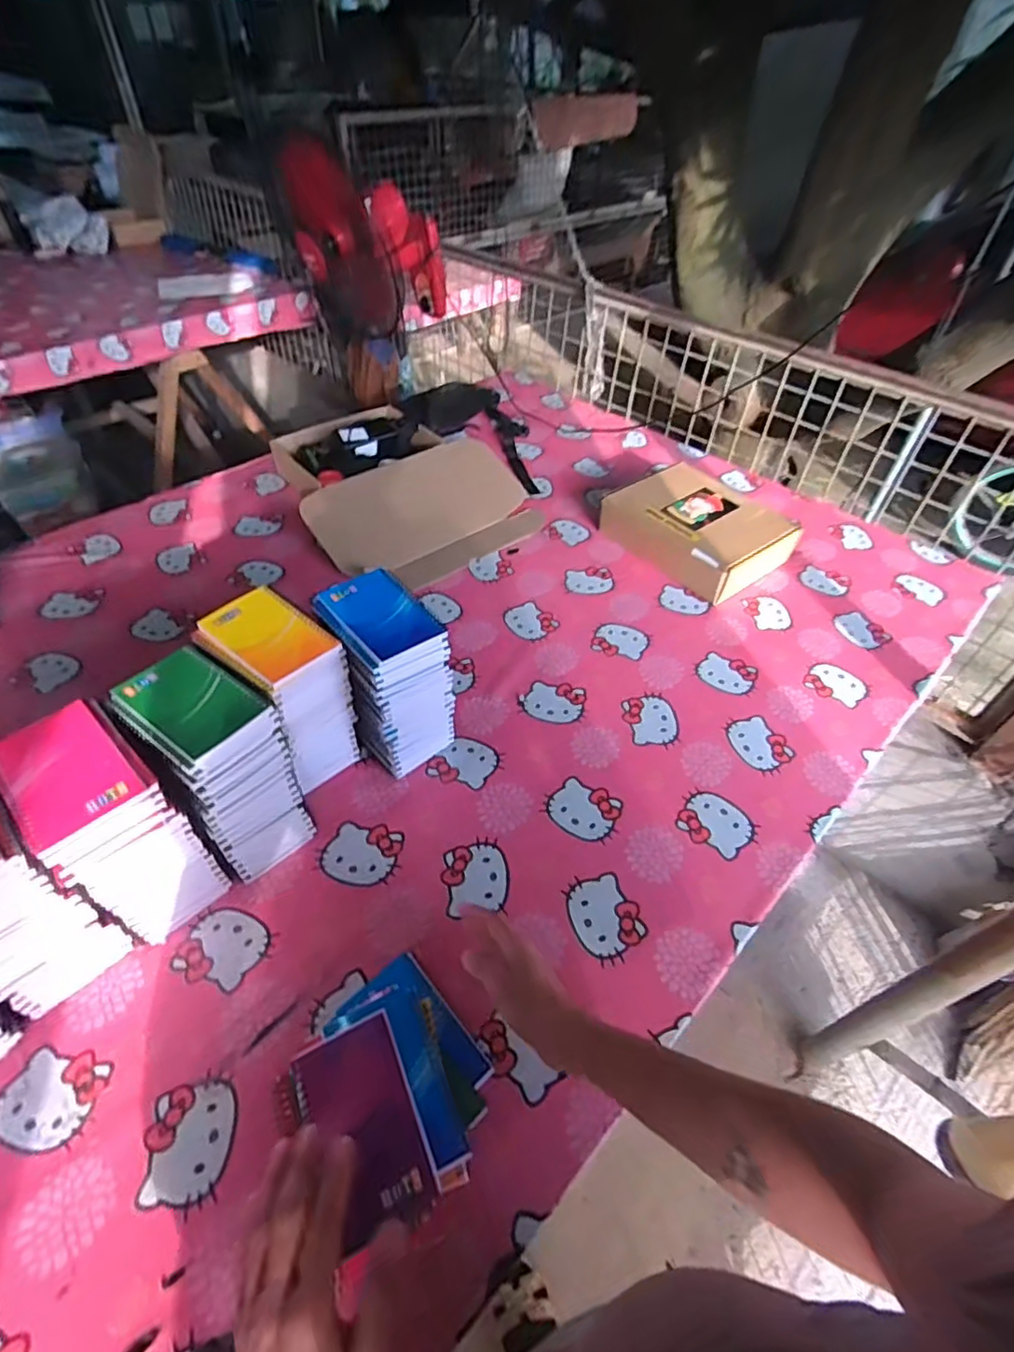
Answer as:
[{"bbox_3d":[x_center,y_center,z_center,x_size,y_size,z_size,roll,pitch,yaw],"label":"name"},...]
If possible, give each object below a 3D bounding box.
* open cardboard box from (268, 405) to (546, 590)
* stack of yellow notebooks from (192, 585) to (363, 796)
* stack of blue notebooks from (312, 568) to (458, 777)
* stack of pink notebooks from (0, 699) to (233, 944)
[{"bbox_3d":[-0.186,-0.352,1.101,0.376,0.104,0.412,-24,51,-22],"label":"open cardboard box"},{"bbox_3d":[-0.244,0.030,0.678,0.129,0.207,0.091,30,53,25],"label":"stack of yellow notebooks"},{"bbox_3d":[-0.135,0.007,0.700,0.102,0.207,0.130,-29,55,-26],"label":"stack of blue notebooks"},{"bbox_3d":[-0.359,0.145,0.558,0.124,0.212,0.099,35,55,28],"label":"stack of pink notebooks"}]

